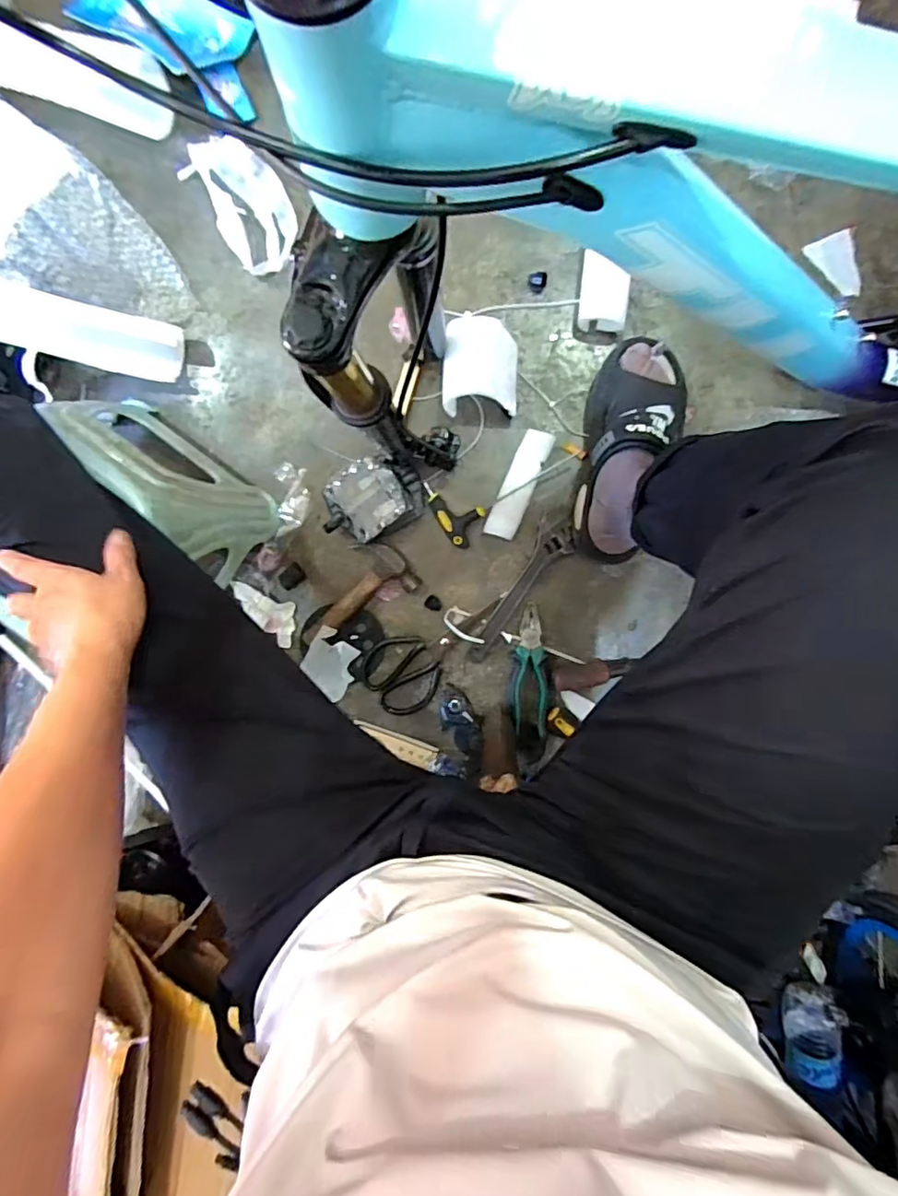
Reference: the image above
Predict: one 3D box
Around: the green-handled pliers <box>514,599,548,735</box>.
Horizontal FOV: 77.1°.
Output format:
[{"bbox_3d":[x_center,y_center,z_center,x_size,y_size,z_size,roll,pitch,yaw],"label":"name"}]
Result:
[{"bbox_3d":[0.113,0.098,0.777,0.043,0.026,0.176,1,99,3],"label":"green-handled pliers"}]

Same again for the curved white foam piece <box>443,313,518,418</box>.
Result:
[{"bbox_3d":[0.040,-0.293,0.714,0.092,0.059,0.114,1,99,3],"label":"curved white foam piece"}]

